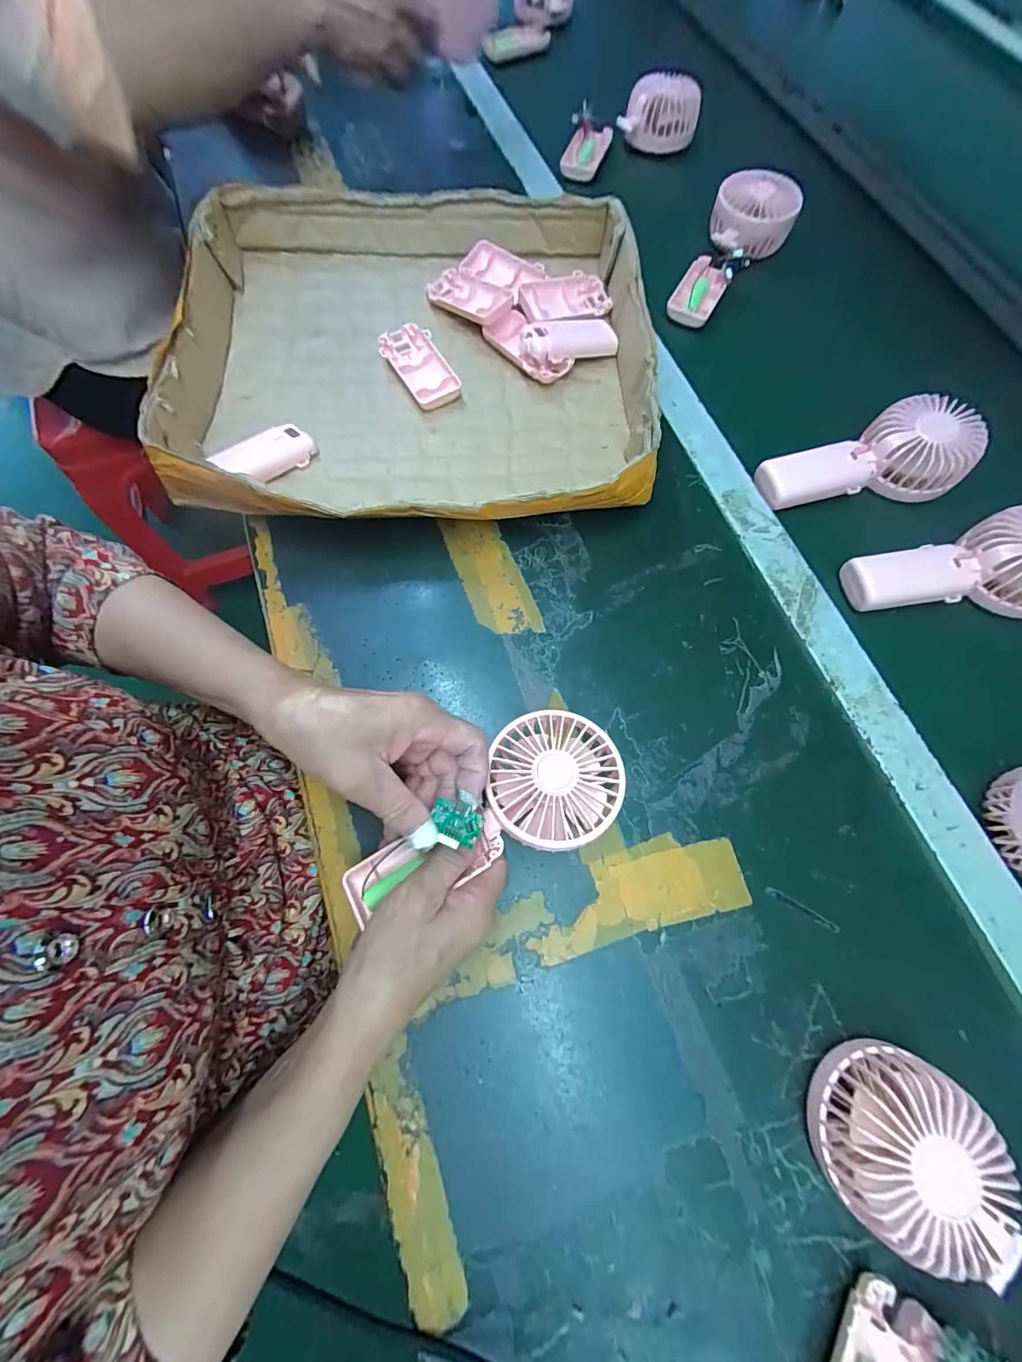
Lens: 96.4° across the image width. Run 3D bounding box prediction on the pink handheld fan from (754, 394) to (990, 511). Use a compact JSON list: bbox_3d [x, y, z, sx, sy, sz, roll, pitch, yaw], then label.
[{"bbox_3d":[0.309,-0.187,0.392,0.175,0.044,0.083,-18,73,-8],"label":"pink handheld fan"}]

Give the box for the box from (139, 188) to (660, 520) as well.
[{"bbox_3d":[-0.083,-0.302,0.415,0.394,0.062,0.383,-1,71,-2],"label":"box"}]

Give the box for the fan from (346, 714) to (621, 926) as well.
[{"bbox_3d":[-0.016,0.081,0.277,0.179,0.045,0.079,-27,74,-8],"label":"fan"}]

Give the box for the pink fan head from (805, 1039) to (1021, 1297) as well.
[{"bbox_3d":[0.215,0.251,0.247,0.089,0.046,0.081,1,71,-2],"label":"pink fan head"}]

